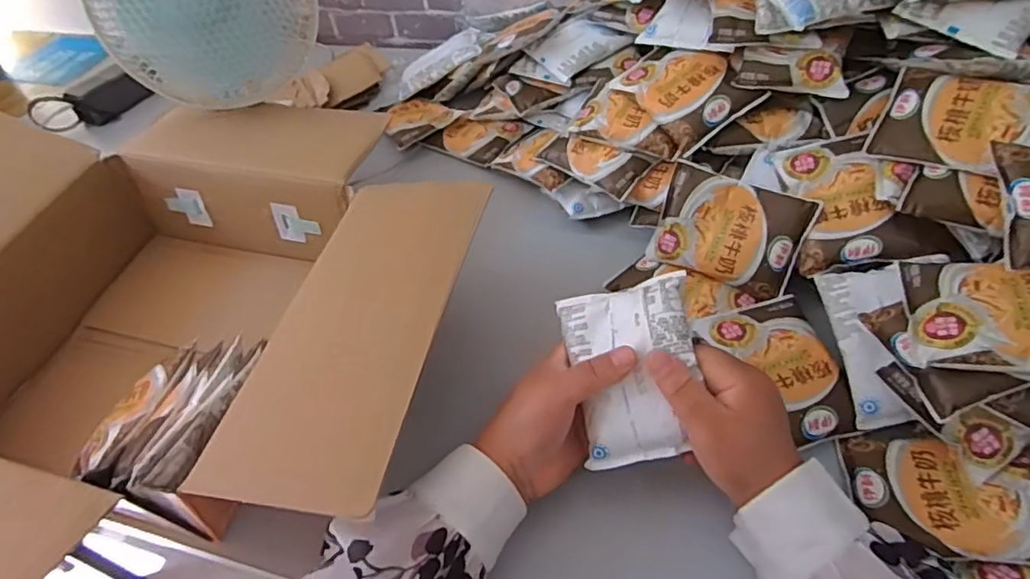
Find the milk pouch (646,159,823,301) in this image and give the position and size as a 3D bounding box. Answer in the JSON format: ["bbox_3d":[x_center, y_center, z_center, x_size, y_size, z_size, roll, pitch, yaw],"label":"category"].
[{"bbox_3d":[0.194,-0.053,0.554,0.125,0.018,0.091,22,99,20],"label":"milk pouch"}]

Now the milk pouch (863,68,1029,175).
[{"bbox_3d":[0.367,-0.135,0.486,0.129,0.018,0.087,22,79,33],"label":"milk pouch"}]

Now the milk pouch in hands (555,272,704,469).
[{"bbox_3d":[0.084,0.057,0.429,0.092,0.020,0.122,-18,72,30],"label":"milk pouch in hands"}]

